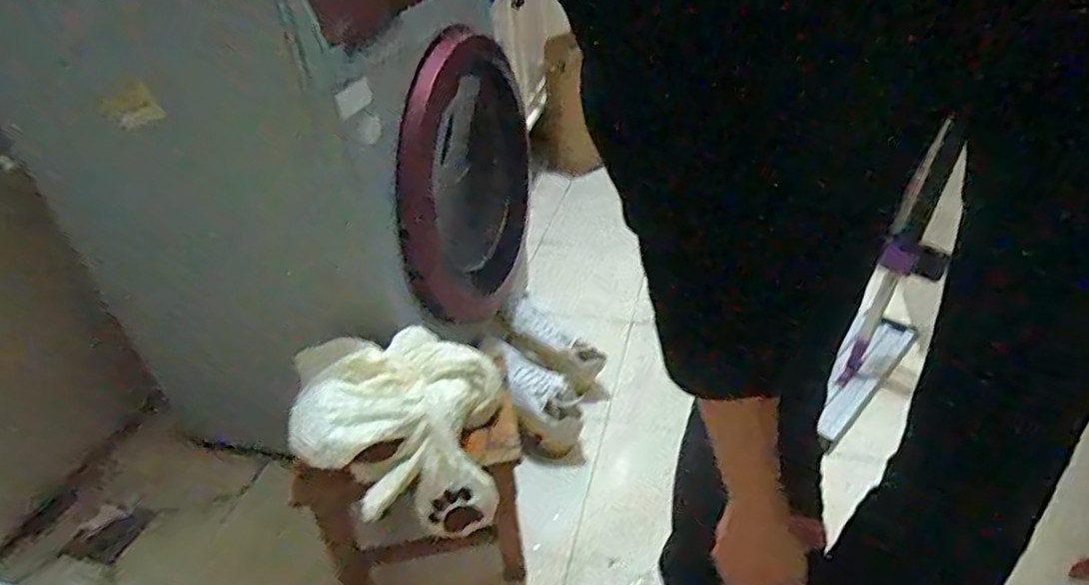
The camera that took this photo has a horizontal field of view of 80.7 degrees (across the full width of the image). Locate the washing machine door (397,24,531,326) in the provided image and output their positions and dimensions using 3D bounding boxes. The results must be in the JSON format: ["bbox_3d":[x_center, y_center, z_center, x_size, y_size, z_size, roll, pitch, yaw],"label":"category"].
[{"bbox_3d":[-0.128,-0.182,1.089,0.085,0.438,0.388,8,38,16],"label":"washing machine door"}]

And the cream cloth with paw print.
[{"bbox_3d":[-0.182,0.167,0.828,0.243,0.151,0.243,-10,37,-8],"label":"cream cloth with paw print"}]

